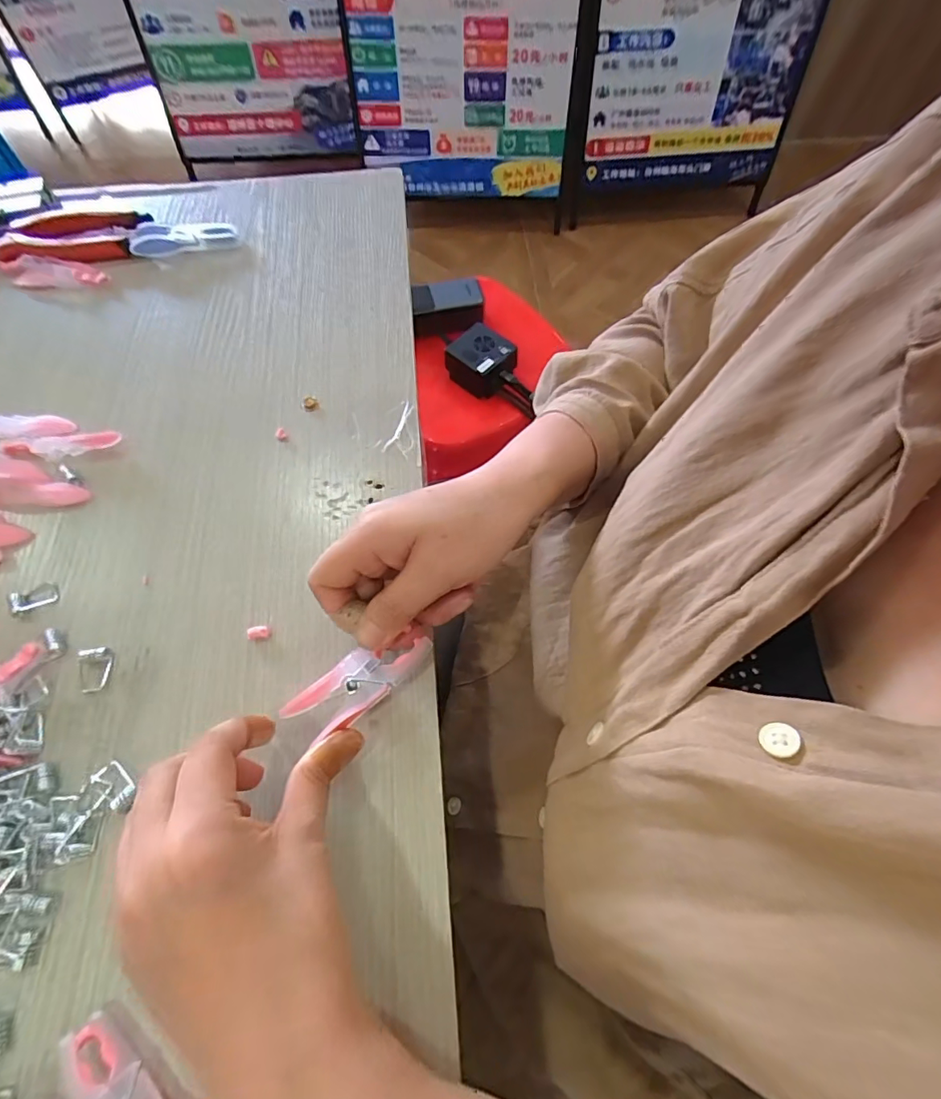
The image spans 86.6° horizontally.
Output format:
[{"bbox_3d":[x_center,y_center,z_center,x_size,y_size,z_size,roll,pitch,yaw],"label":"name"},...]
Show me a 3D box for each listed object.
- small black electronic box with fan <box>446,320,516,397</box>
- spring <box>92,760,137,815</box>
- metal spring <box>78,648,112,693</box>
[{"bbox_3d":[0.017,-0.266,0.703,0.077,0.047,0.078,-38,71,-16],"label":"small black electronic box with fan"},{"bbox_3d":[-0.178,0.118,0.248,0.027,0.007,0.018,36,69,14],"label":"spring"},{"bbox_3d":[-0.205,0.065,0.272,0.018,0.005,0.023,-12,66,-5],"label":"metal spring"}]

